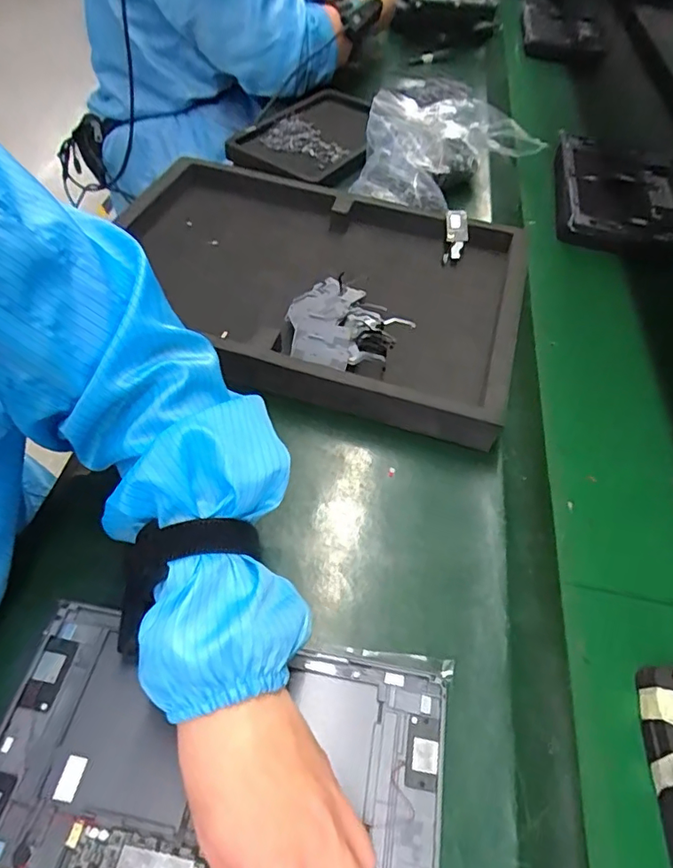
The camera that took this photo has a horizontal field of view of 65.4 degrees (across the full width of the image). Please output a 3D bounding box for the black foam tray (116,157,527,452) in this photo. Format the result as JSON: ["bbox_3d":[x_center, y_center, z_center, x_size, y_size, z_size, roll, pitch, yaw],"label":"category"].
[{"bbox_3d":[-0.030,-0.159,0.537,0.426,0.041,0.310,13,54,6],"label":"black foam tray"}]

